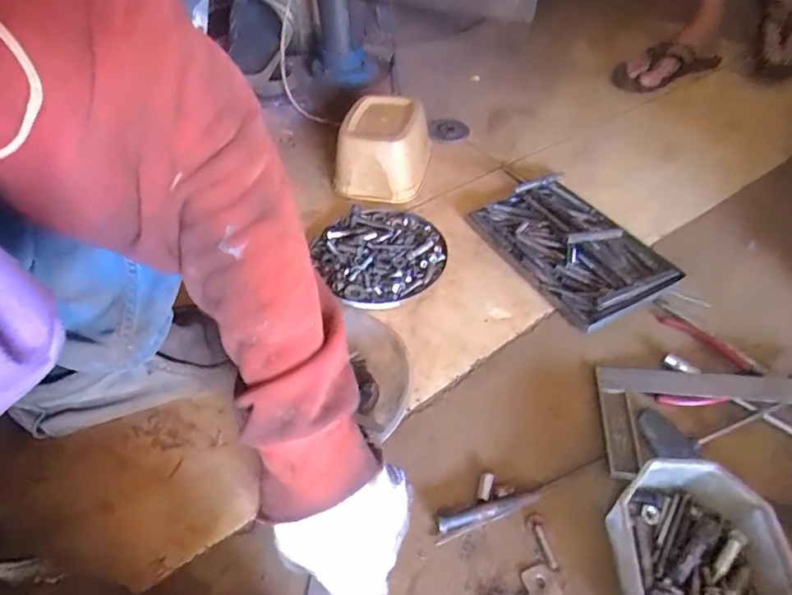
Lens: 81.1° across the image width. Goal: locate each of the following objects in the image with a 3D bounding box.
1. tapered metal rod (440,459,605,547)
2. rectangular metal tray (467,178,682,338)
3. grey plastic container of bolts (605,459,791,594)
[{"bbox_3d":[0.117,0.184,0.430,0.172,0.013,0.017,-16,52,-12],"label":"tapered metal rod"},{"bbox_3d":[0.237,-0.073,0.638,0.172,0.037,0.253,-24,54,-18],"label":"rectangular metal tray"},{"bbox_3d":[0.247,0.231,0.367,0.132,0.055,0.183,3,50,3],"label":"grey plastic container of bolts"}]

